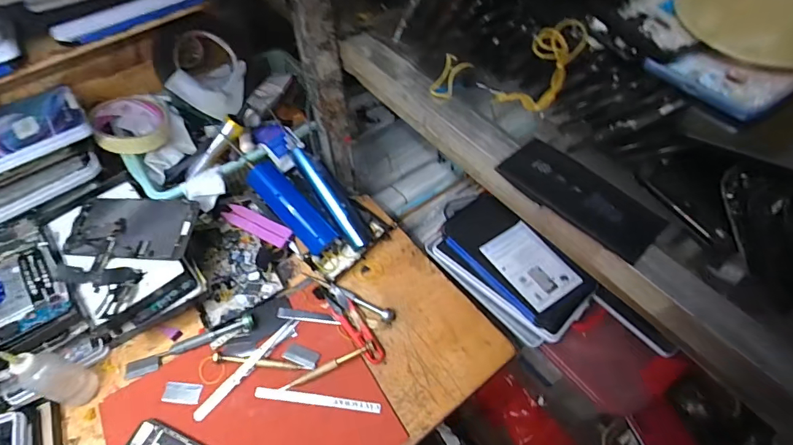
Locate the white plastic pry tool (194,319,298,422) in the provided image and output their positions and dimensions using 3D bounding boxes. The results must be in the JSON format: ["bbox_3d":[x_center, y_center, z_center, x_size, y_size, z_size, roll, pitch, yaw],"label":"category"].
[{"bbox_3d":[-0.161,0.154,0.461,0.015,0.004,0.133,35,63,22],"label":"white plastic pry tool"}]

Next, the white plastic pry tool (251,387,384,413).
[{"bbox_3d":[-0.081,0.182,0.439,0.130,0.004,0.011,5,56,5],"label":"white plastic pry tool"}]

